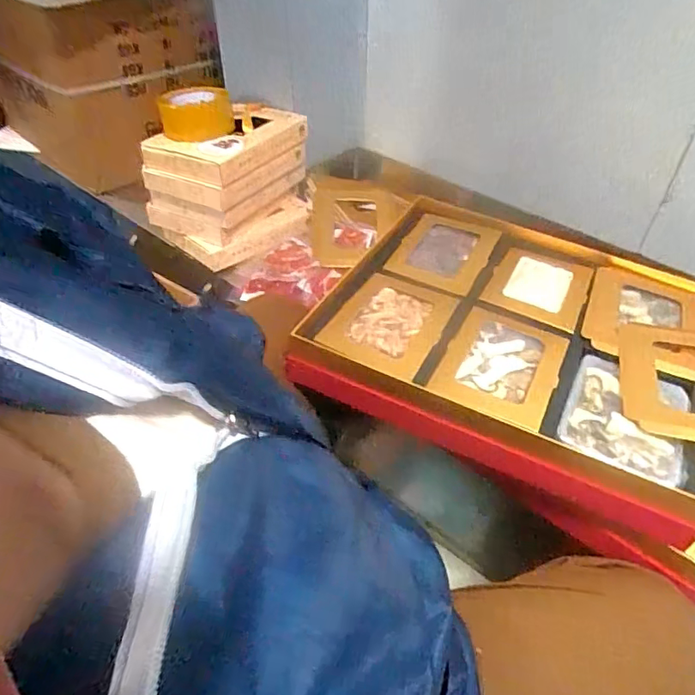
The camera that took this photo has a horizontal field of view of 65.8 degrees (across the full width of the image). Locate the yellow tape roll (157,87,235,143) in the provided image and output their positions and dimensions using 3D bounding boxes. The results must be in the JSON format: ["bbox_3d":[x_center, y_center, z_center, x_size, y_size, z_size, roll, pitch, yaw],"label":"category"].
[{"bbox_3d":[-0.261,-0.405,0.935,0.120,0.070,0.118,-7,44,-9],"label":"yellow tape roll"}]

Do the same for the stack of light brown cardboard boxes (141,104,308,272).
[{"bbox_3d":[-0.208,-0.312,0.992,0.212,0.175,0.257,19,46,18],"label":"stack of light brown cardboard boxes"}]

